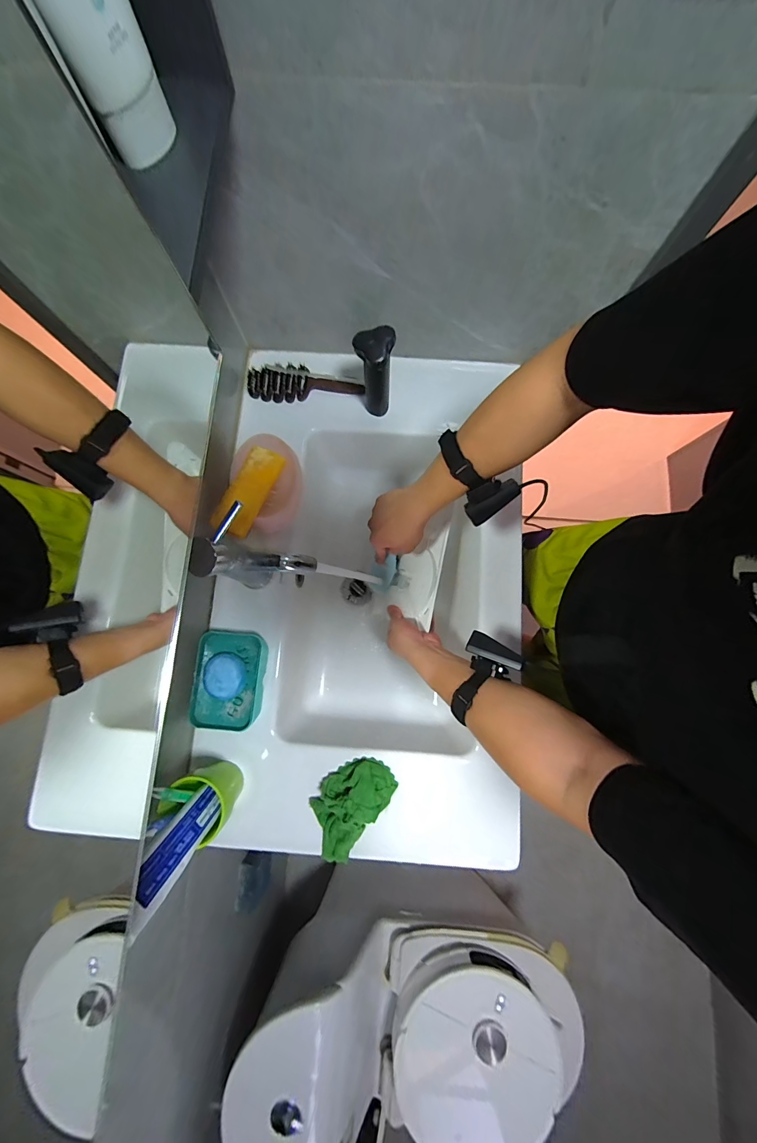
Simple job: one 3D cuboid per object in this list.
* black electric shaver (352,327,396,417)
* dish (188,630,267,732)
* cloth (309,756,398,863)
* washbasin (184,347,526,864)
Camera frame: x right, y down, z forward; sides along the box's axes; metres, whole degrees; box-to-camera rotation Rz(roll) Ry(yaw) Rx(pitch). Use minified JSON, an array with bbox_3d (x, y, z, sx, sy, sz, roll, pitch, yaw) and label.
[{"bbox_3d":[-0.005,-0.299,0.575,0.057,0.142,0.056,-5,77,-1],"label":"black electric shaver"},{"bbox_3d":[-0.221,0.160,0.551,0.098,0.034,0.140,1,77,1],"label":"dish"},{"bbox_3d":[-0.045,0.333,0.524,0.091,0.037,0.146,35,80,8],"label":"cloth"},{"bbox_3d":[-0.003,0.028,0.665,0.487,0.214,0.798,5,77,1],"label":"washbasin"}]

